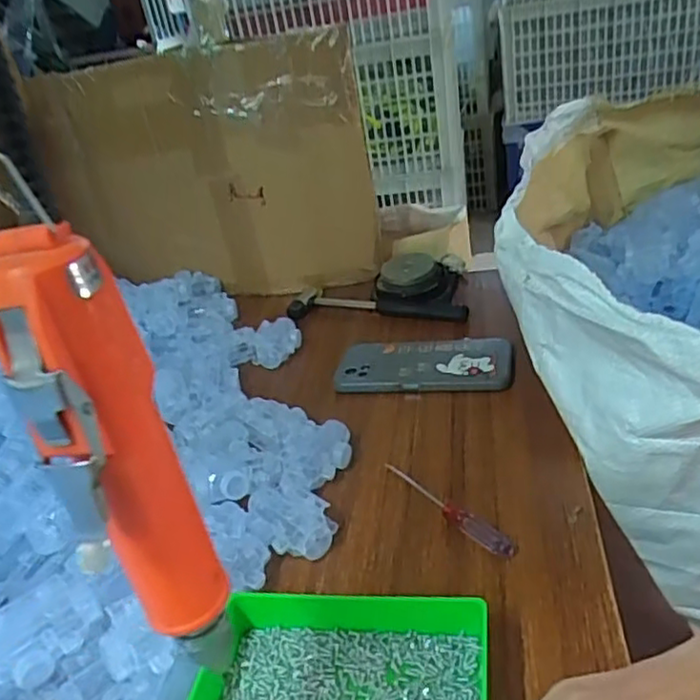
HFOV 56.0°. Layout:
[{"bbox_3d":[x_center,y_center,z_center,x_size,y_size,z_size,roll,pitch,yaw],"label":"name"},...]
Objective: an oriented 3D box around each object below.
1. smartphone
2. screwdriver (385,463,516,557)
[{"bbox_3d":[0.069,0.012,0.622,0.161,0.009,0.072,-2,37,15],"label":"smartphone"},{"bbox_3d":[0.064,0.107,0.466,0.013,0.013,0.126,-27,33,-28],"label":"screwdriver"}]

